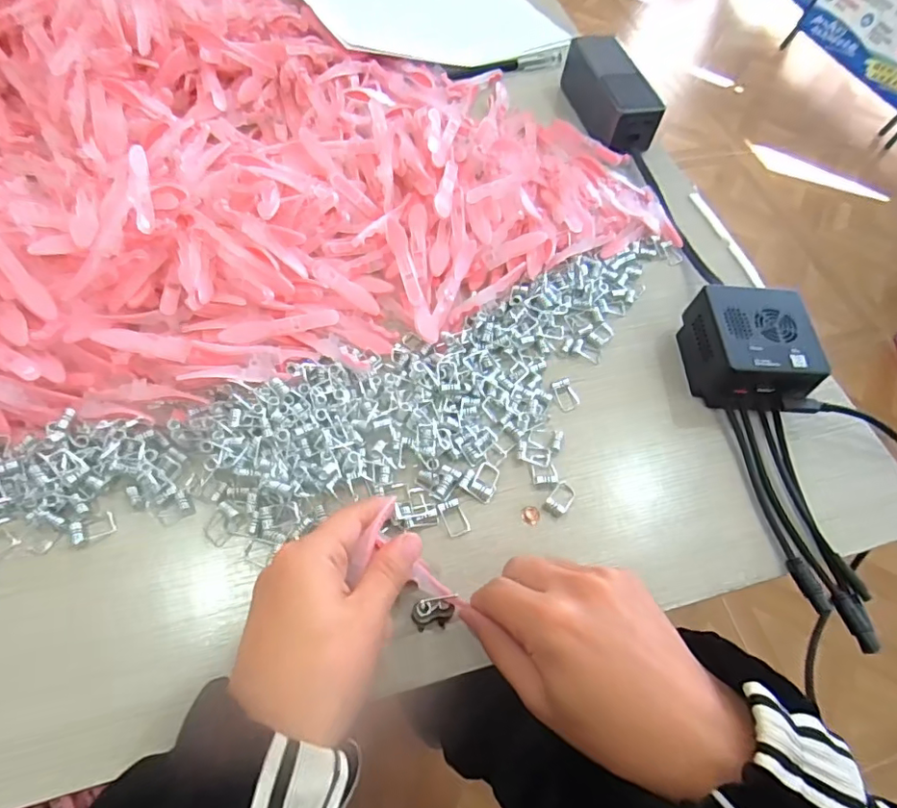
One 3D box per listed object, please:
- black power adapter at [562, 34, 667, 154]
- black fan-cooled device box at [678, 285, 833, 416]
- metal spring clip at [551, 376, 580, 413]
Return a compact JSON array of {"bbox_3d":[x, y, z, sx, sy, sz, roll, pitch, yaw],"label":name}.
[{"bbox_3d":[0.164,-0.318,0.553,0.059,0.042,0.138,-8,62,-10],"label":"black power adapter"},{"bbox_3d":[0.218,-0.038,0.397,0.075,0.049,0.086,0,60,-5],"label":"black fan-cooled device box"},{"bbox_3d":[0.085,-0.007,0.390,0.017,0.006,0.025,-15,63,-14],"label":"metal spring clip"}]

